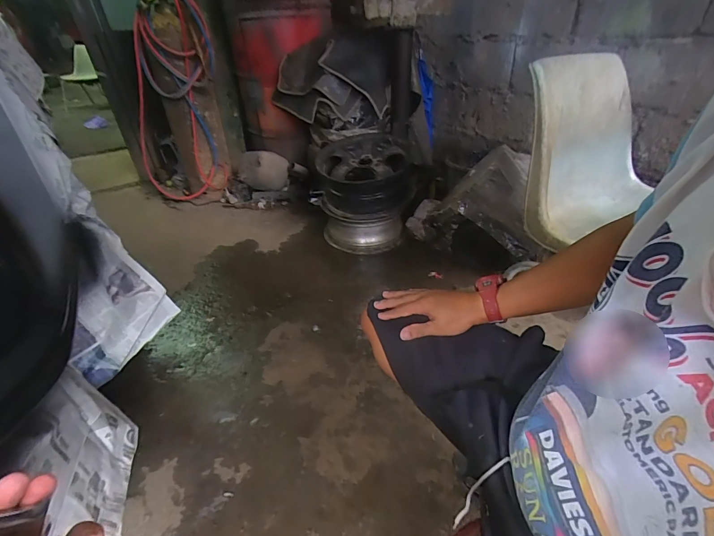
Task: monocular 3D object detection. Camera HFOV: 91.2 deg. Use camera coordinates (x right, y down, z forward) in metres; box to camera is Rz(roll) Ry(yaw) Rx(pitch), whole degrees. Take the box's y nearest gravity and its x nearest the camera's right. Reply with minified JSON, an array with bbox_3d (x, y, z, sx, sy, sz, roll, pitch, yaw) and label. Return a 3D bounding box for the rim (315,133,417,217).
[{"bbox_3d":[0.044,-0.408,1.511,0.407,0.230,0.391,3,35,7],"label":"rim"}]

